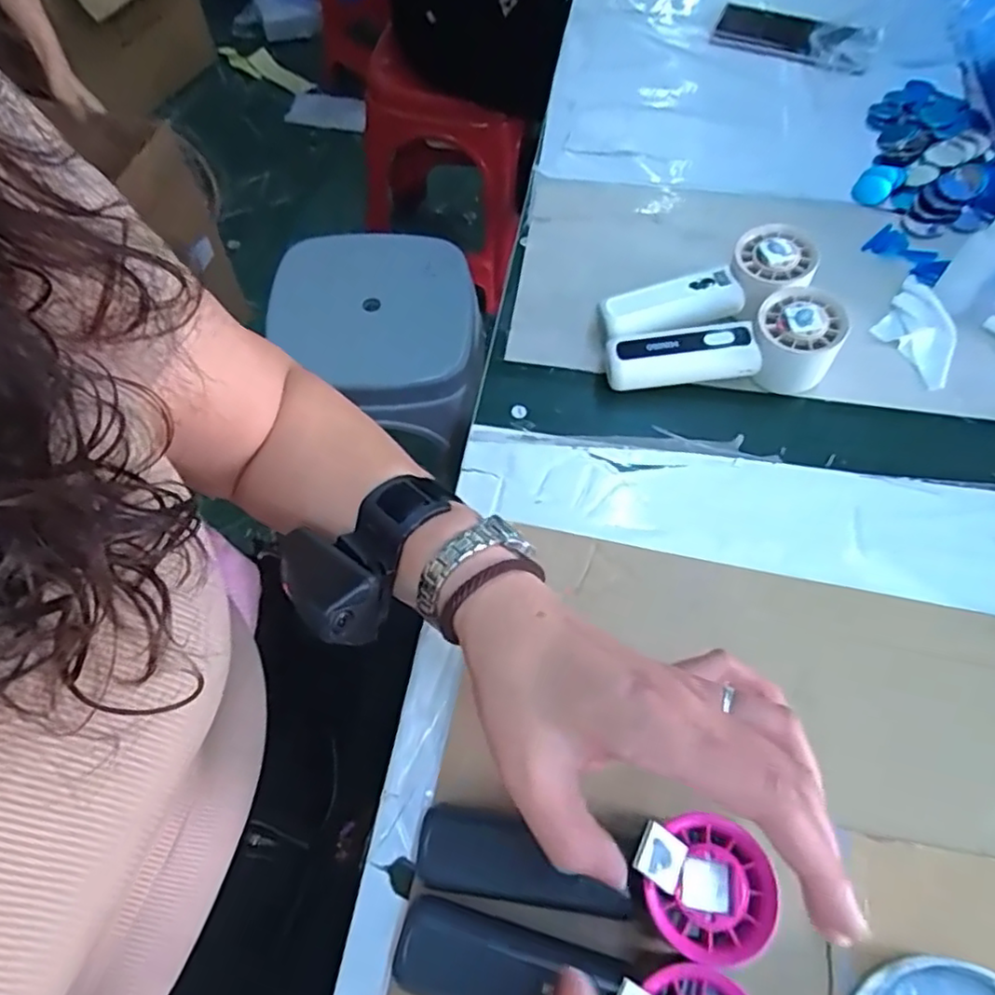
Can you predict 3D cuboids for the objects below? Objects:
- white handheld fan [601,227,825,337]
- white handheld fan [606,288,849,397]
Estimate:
[{"bbox_3d":[0.152,-0.143,0.470,0.152,0.054,0.062,-20,63,-10],"label":"white handheld fan"},{"bbox_3d":[0.153,-0.108,0.452,0.147,0.056,0.049,1,62,1],"label":"white handheld fan"}]

